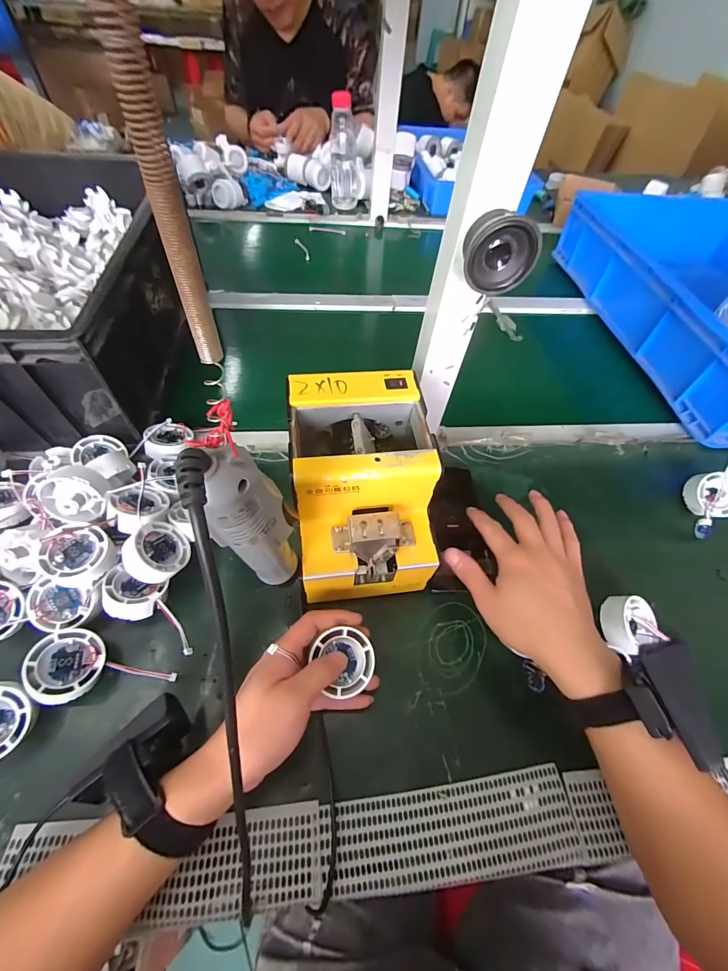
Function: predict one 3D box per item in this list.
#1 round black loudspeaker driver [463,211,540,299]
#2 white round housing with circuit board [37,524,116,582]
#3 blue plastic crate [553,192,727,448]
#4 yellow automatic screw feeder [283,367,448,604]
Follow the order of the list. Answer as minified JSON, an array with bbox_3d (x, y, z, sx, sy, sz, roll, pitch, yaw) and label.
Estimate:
[{"bbox_3d":[0.103,-0.178,0.285,0.052,0.051,0.028,6,56,-1],"label":"round black loudspeaker driver"},{"bbox_3d":[-0.264,0.063,0.348,0.051,0.027,0.051,9,62,-17],"label":"white round housing with circuit board"},{"bbox_3d":[0.660,-0.326,0.672,0.431,0.140,0.587,-1,57,-6],"label":"blue plastic crate"},{"bbox_3d":[-0.003,0.006,0.375,0.119,0.148,0.175,-5,57,-8],"label":"yellow automatic screw feeder"}]

